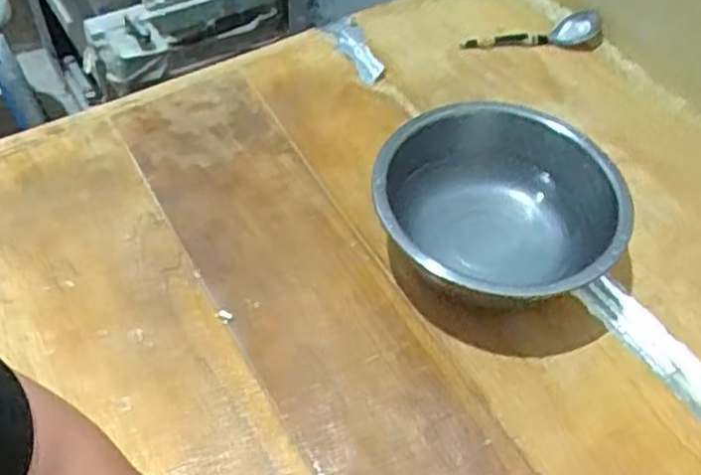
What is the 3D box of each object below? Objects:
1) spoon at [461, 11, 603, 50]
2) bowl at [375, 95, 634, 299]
[{"bbox_3d":[0.205,-0.230,0.831,0.163,0.037,0.026,-10,53,-14],"label":"spoon"},{"bbox_3d":[0.122,-0.013,0.620,0.205,0.115,0.174,15,55,7],"label":"bowl"}]

